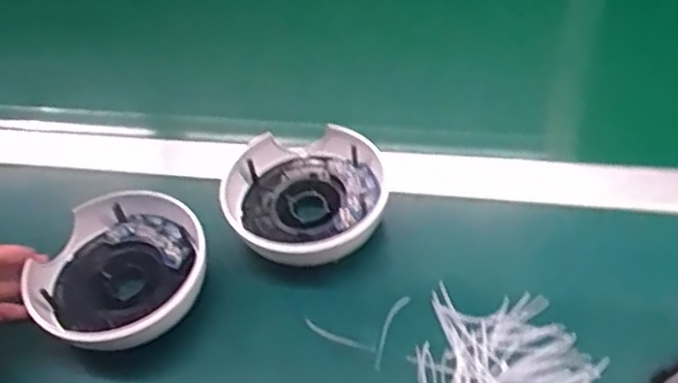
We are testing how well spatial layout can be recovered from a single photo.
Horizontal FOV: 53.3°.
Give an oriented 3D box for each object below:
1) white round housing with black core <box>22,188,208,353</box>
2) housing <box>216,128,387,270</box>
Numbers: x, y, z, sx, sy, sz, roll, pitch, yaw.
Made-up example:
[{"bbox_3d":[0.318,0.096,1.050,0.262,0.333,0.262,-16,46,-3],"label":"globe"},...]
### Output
[{"bbox_3d":[-0.148,0.053,0.456,0.113,0.036,0.116,-3,48,4],"label":"white round housing with black core"},{"bbox_3d":[-0.022,0.007,0.487,0.113,0.038,0.109,-3,48,4],"label":"housing"}]

